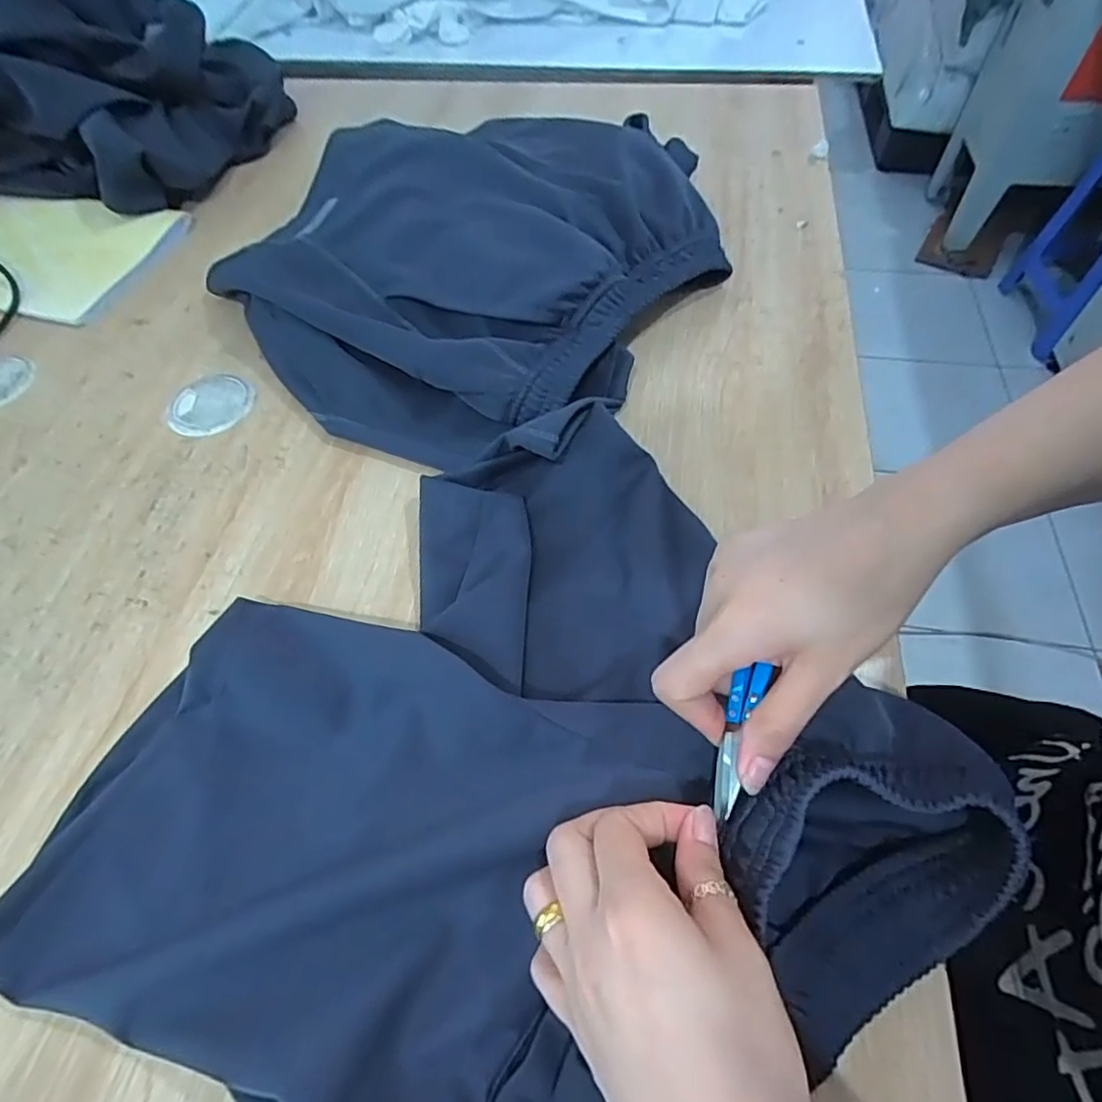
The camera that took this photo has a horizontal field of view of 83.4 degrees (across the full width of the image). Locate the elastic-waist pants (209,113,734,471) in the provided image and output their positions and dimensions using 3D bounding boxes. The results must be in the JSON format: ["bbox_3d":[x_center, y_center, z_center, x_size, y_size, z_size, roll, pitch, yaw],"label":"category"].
[{"bbox_3d":[-0.071,-0.257,0.527,0.364,0.075,0.389,-1,57,2],"label":"elastic-waist pants"}]

